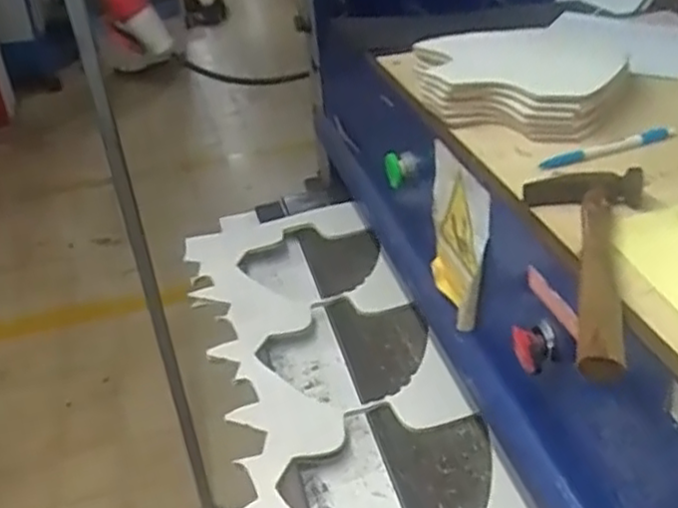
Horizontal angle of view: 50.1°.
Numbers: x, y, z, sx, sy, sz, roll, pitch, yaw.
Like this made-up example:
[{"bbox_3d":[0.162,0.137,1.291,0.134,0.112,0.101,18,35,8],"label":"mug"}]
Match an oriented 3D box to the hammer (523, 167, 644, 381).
[{"bbox_3d":[0.163,0.001,0.489,0.083,0.021,0.235,8,33,16],"label":"hammer"}]

